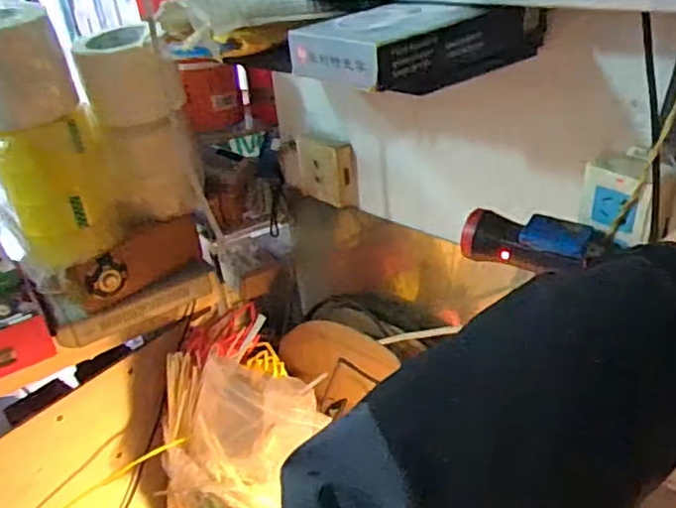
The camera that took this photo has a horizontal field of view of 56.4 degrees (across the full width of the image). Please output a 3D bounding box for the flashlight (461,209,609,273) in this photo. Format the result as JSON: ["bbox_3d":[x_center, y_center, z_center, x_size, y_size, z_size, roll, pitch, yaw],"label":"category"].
[{"bbox_3d":[0.162,-0.009,0.532,0.113,0.043,0.038,16,35,33],"label":"flashlight"}]

